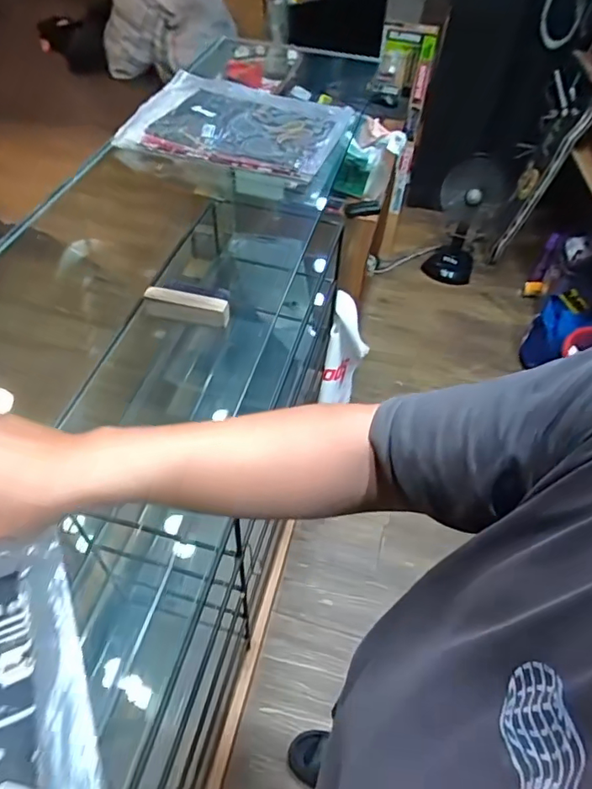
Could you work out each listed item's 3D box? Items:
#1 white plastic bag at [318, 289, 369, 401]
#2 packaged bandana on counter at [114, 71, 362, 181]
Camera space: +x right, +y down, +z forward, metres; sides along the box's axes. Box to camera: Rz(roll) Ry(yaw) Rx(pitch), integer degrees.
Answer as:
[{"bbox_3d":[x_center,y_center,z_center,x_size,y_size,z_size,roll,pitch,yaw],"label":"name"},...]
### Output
[{"bbox_3d":[0.154,-0.116,1.691,0.119,0.437,0.156,6,50,1],"label":"white plastic bag"},{"bbox_3d":[-0.101,-0.477,0.933,0.346,0.034,0.277,15,51,8],"label":"packaged bandana on counter"}]

